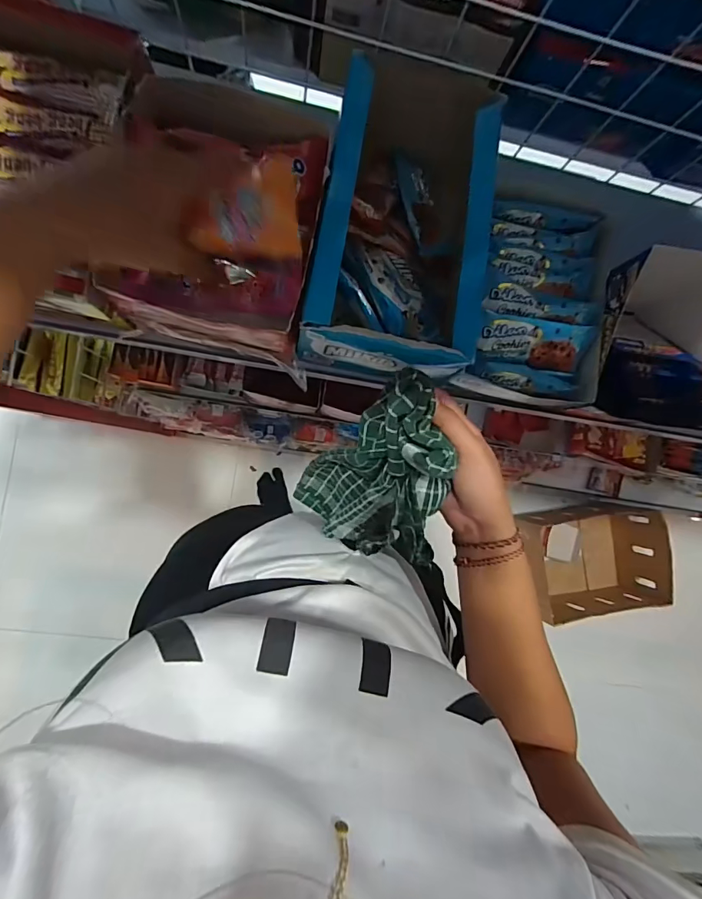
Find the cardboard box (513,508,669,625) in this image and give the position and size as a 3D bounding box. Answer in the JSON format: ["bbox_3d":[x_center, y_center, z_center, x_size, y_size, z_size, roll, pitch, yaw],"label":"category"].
[{"bbox_3d":[0.693,0.336,1.321,0.404,0.265,0.303,-2,89,-9],"label":"cardboard box"}]

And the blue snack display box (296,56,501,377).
[{"bbox_3d":[0.042,-0.186,0.394,0.138,0.091,0.225,11,87,-9],"label":"blue snack display box"}]

